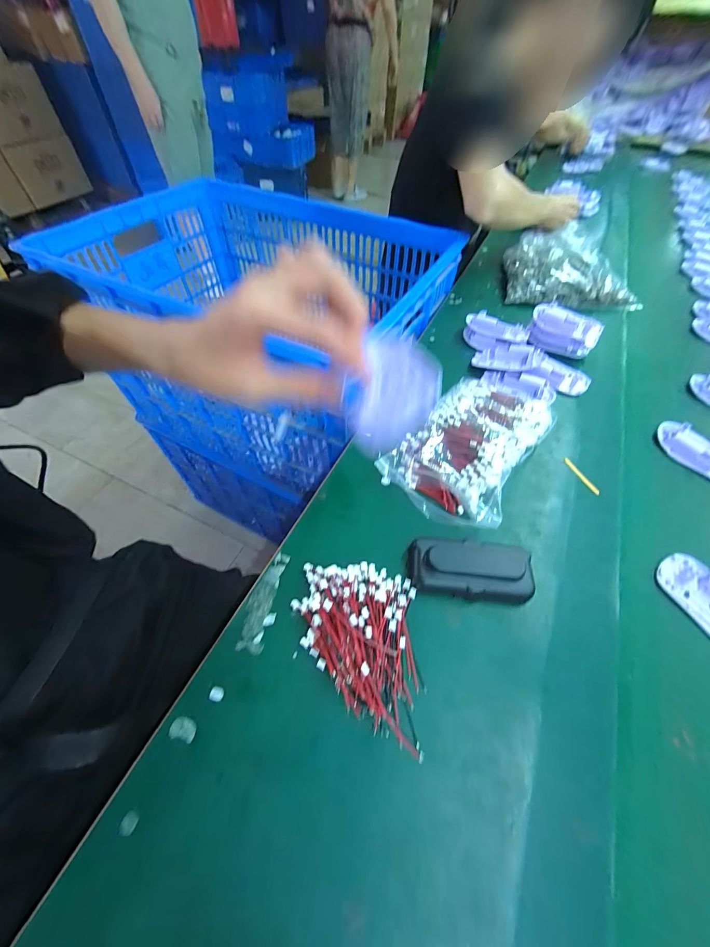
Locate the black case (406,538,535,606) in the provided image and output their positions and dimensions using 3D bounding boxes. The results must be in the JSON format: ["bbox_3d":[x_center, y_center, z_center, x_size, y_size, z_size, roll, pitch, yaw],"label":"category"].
[{"bbox_3d":[0.103,0.086,0.303,0.105,0.027,0.050,5,55,4],"label":"black case"}]

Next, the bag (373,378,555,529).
[{"bbox_3d":[0.128,-0.034,0.382,0.130,0.043,0.185,31,60,20],"label":"bag"}]

